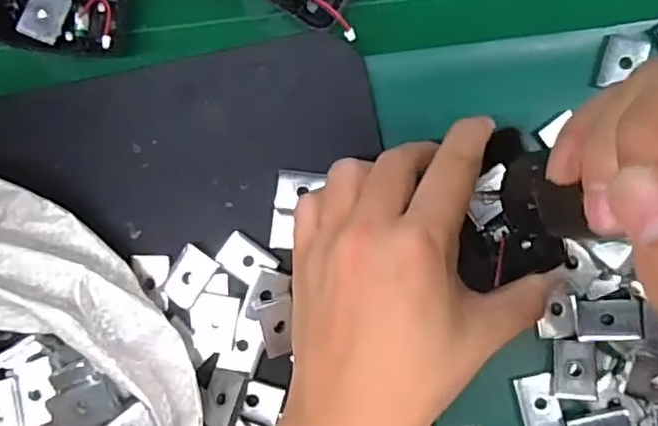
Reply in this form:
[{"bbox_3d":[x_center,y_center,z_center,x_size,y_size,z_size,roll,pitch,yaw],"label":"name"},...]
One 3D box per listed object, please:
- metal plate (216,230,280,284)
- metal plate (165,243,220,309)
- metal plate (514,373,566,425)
[{"bbox_3d":[-0.041,0.024,0.320,0.027,0.004,0.019,36,91,3],"label":"metal plate"},{"bbox_3d":[-0.070,0.032,0.319,0.019,0.007,0.027,36,91,3],"label":"metal plate"},{"bbox_3d":[0.105,0.095,0.317,0.019,0.007,0.028,-14,88,3],"label":"metal plate"}]

